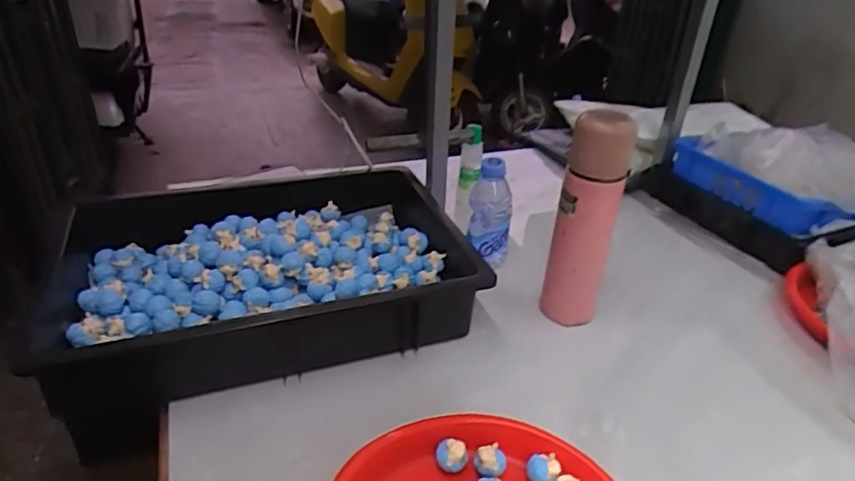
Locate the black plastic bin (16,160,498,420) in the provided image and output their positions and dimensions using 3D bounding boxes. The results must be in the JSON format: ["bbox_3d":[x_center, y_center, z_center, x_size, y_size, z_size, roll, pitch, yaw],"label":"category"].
[{"bbox_3d":[-0.177,0.043,0.689,0.482,0.103,0.304,-10,33,-19],"label":"black plastic bin"}]

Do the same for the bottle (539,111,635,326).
[{"bbox_3d":[0.180,-0.012,0.651,0.069,0.258,0.061,10,31,12],"label":"bottle"}]

